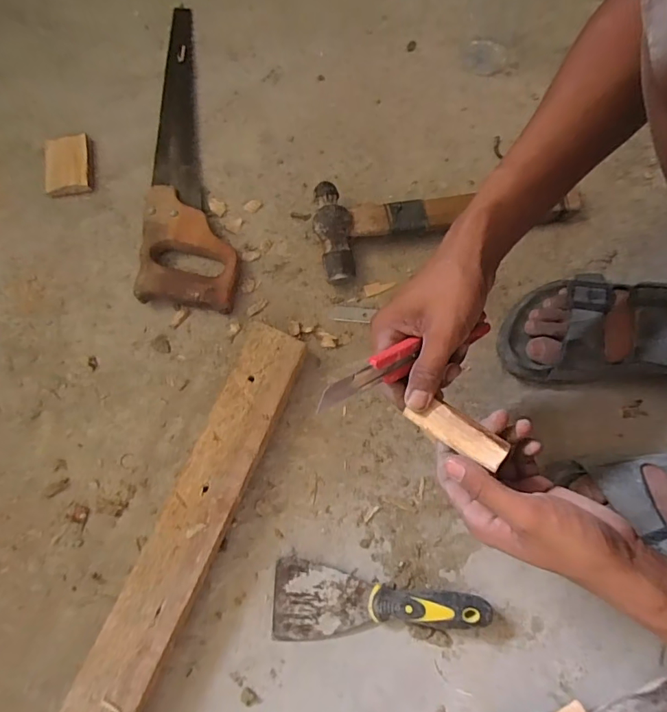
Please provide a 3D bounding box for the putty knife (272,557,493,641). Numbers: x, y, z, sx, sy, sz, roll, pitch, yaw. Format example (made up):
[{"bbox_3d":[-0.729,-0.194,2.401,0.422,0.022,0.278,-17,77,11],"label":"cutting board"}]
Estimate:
[{"bbox_3d":[0.041,0.231,0.416,0.193,0.027,0.067,2,76,1],"label":"putty knife"}]

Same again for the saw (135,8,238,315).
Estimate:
[{"bbox_3d":[-0.165,-0.251,0.540,0.101,0.026,0.413,-2,76,0],"label":"saw"}]

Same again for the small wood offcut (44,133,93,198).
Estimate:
[{"bbox_3d":[-0.318,-0.231,0.540,0.053,0.011,0.079,-8,76,-2],"label":"small wood offcut"}]

